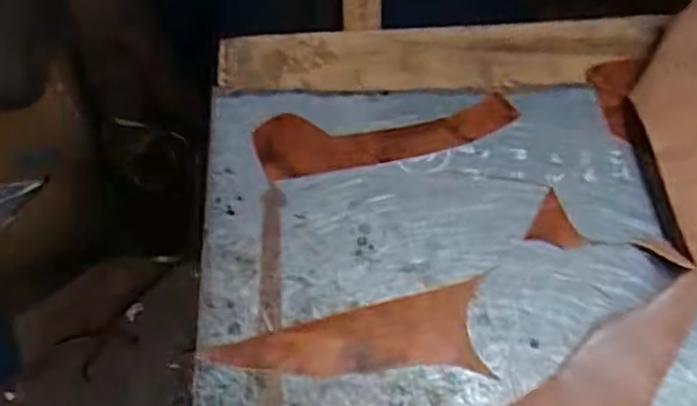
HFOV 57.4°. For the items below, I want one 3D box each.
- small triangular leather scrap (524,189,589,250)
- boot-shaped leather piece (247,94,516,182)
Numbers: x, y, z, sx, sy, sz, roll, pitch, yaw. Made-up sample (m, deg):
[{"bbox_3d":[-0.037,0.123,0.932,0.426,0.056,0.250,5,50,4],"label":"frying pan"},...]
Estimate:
[{"bbox_3d":[0.163,0.018,0.521,0.042,0.004,0.053,-21,60,-10],"label":"small triangular leather scrap"},{"bbox_3d":[0.034,-0.063,0.563,0.226,0.006,0.061,-9,68,-7],"label":"boot-shaped leather piece"}]

